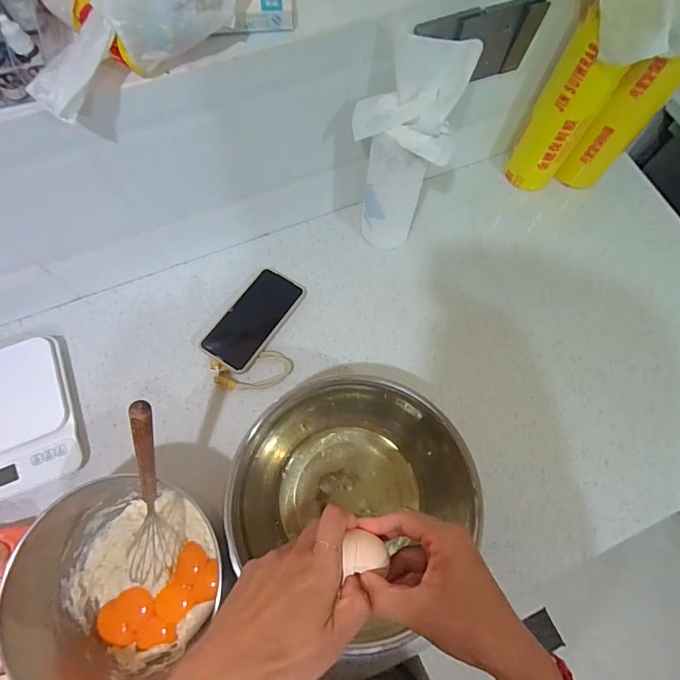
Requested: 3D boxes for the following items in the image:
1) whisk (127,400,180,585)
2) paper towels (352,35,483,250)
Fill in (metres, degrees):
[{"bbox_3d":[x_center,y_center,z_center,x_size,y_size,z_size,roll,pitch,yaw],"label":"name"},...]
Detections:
[{"bbox_3d":[-0.199,0.161,0.426,0.048,0.261,0.048,15,34,3],"label":"whisk"},{"bbox_3d":[0.086,-0.249,0.573,0.120,0.274,0.124,23,71,7],"label":"paper towels"}]

